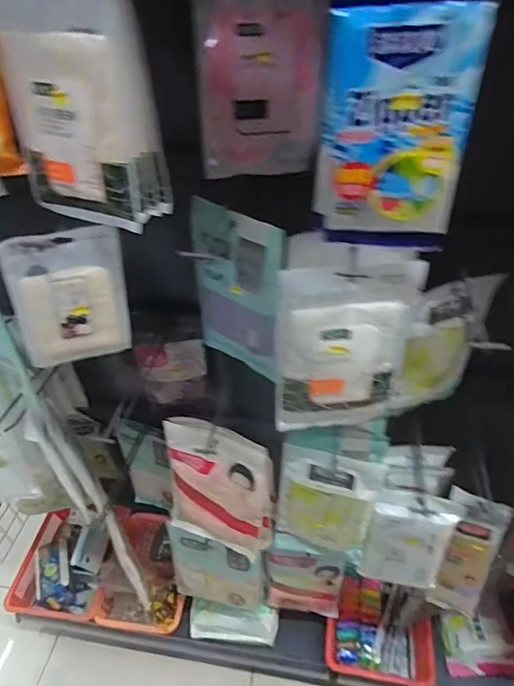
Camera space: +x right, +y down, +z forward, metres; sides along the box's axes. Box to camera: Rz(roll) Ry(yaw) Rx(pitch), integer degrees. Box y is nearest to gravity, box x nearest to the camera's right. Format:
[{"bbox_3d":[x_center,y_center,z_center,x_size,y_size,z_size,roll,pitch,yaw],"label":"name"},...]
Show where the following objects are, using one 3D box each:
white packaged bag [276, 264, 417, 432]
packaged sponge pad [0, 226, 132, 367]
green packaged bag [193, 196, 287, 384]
[{"bbox_3d":[0.113,0.016,0.620,0.169,0.257,0.030,-3,43,-2],"label":"white packaged bag"},{"bbox_3d":[-0.236,-0.053,0.598,0.139,0.183,0.023,-19,46,-19],"label":"packaged sponge pad"},{"bbox_3d":[-0.024,-0.070,0.728,0.155,0.291,0.035,24,48,23],"label":"green packaged bag"}]

